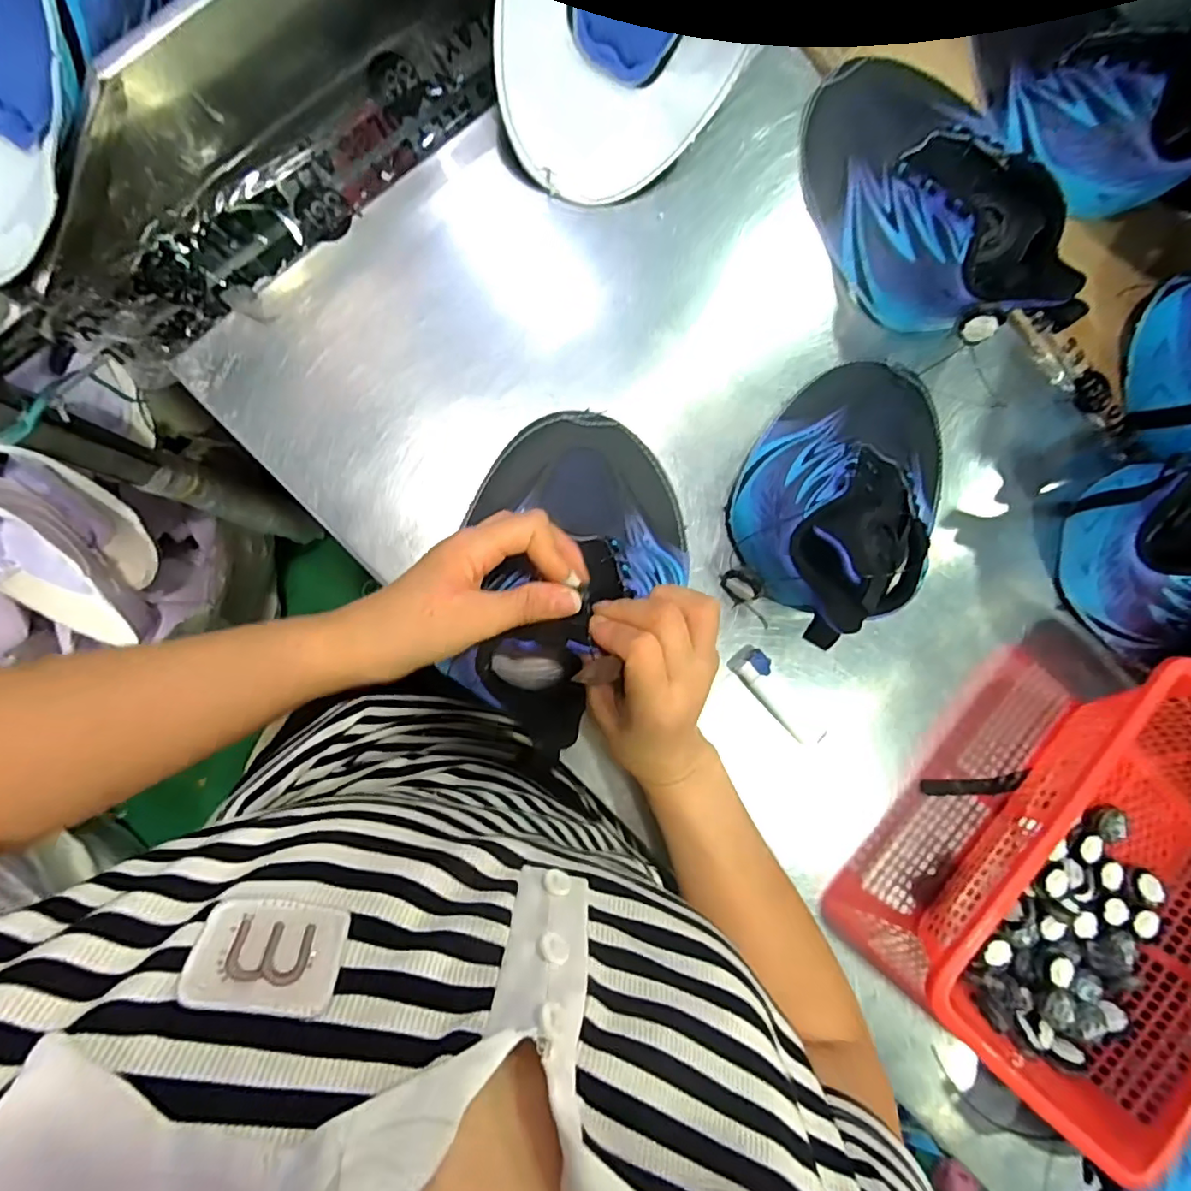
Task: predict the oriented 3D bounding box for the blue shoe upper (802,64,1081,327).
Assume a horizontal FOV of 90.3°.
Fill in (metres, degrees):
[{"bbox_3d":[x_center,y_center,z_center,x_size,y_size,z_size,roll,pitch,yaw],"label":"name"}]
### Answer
[{"bbox_3d":[0.237,-0.283,0.416,0.118,0.074,0.229,-21,92,-9],"label":"blue shoe upper"}]

